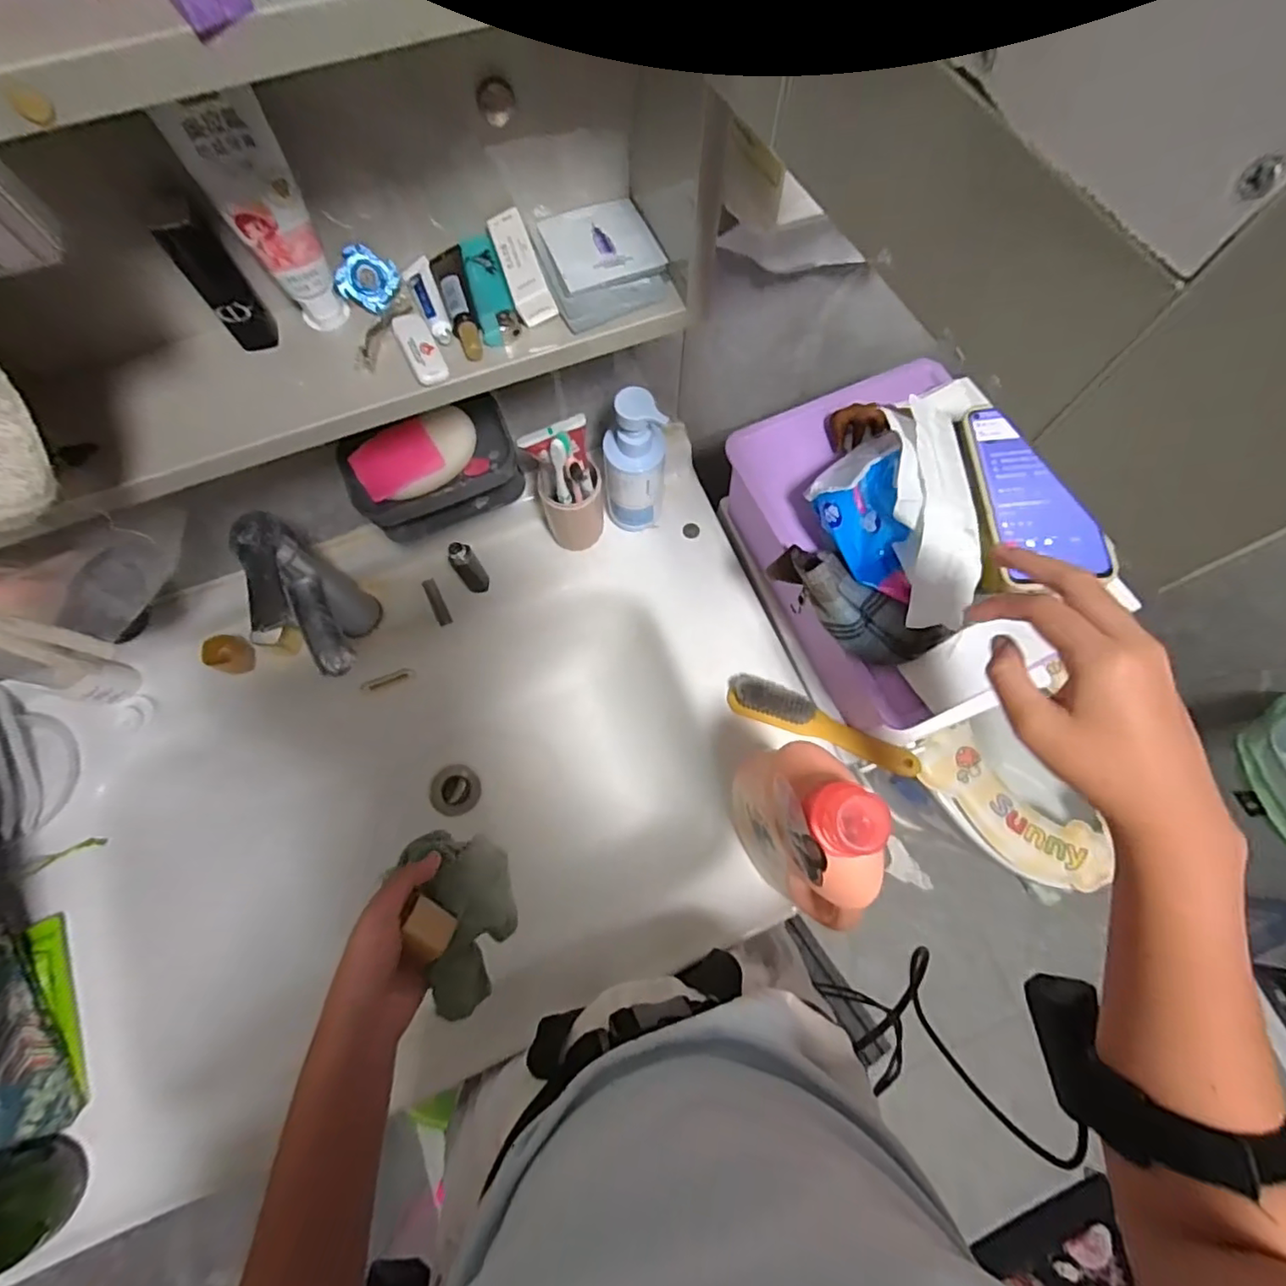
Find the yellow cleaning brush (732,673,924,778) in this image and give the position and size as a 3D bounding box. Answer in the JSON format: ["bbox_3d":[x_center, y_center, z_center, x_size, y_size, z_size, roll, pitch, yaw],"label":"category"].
[{"bbox_3d":[0.174,0.081,0.568,0.192,0.028,0.033,23,74,7],"label":"yellow cleaning brush"}]

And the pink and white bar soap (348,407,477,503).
[{"bbox_3d":[-0.168,-0.140,0.444,0.092,0.020,0.049,-32,75,-10],"label":"pink and white bar soap"}]

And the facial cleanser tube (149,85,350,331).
[{"bbox_3d":[-0.188,-0.214,0.304,0.039,0.108,0.020,-36,76,-11],"label":"facial cleanser tube"}]

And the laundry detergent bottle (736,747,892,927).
[{"bbox_3d":[0.120,0.147,0.442,0.053,0.239,0.125,-18,73,-6],"label":"laundry detergent bottle"}]

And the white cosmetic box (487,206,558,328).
[{"bbox_3d":[-0.073,-0.223,0.353,0.021,0.025,0.067,-20,73,-7],"label":"white cosmetic box"}]

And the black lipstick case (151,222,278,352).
[{"bbox_3d":[-0.226,-0.191,0.319,0.023,0.072,0.017,-34,75,-10],"label":"black lipstick case"}]

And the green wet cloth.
[{"bbox_3d":[-0.130,0.207,0.450,0.060,0.082,0.125,-17,73,-6],"label":"green wet cloth"}]

